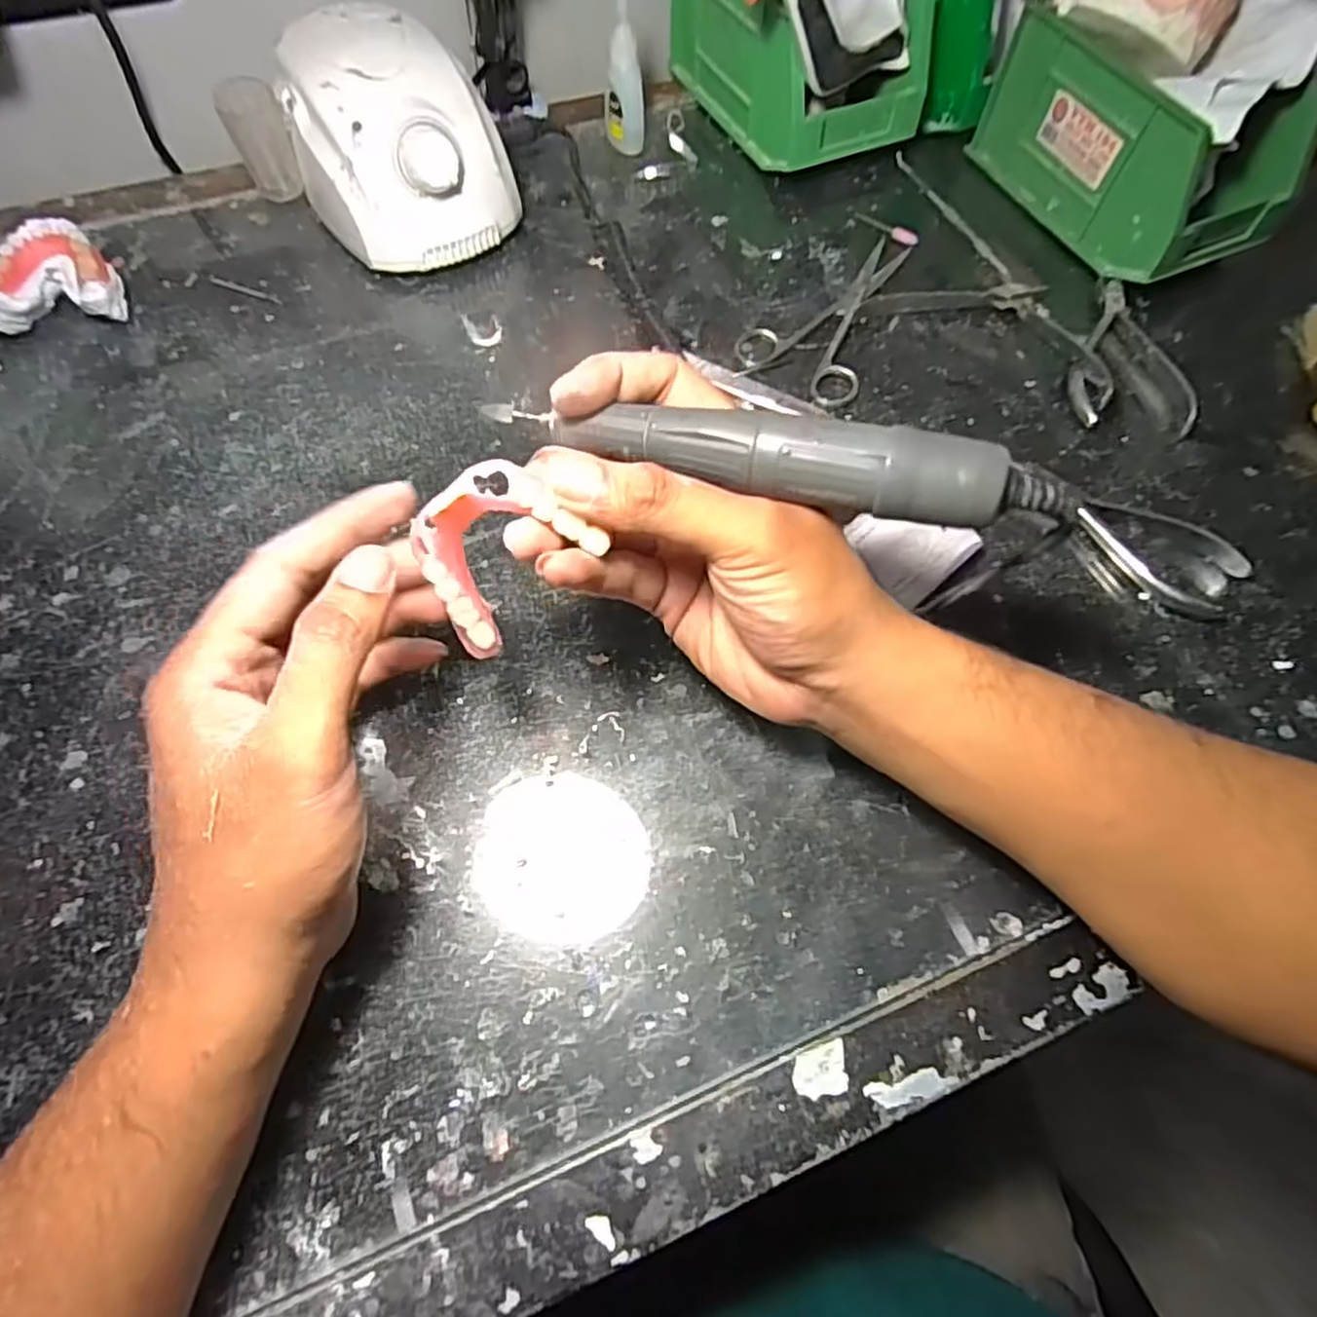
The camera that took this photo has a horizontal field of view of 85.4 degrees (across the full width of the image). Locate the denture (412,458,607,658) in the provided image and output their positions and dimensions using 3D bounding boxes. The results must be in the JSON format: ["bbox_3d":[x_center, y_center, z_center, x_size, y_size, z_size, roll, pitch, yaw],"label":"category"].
[{"bbox_3d":[-0.056,-0.034,0.228,0.056,0.044,0.018,-49,32,14],"label":"denture"}]

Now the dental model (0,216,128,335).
[{"bbox_3d":[-0.328,-0.204,0.388,0.062,0.036,0.050,-15,66,-9],"label":"dental model"}]

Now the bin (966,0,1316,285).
[{"bbox_3d":[0.294,-0.318,0.434,0.094,0.082,0.170,-22,67,-12],"label":"bin"}]

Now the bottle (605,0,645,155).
[{"bbox_3d":[-0.021,-0.366,0.449,0.023,0.081,0.020,-7,65,-5],"label":"bottle"}]

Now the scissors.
[{"bbox_3d":[0.107,-0.202,0.416,0.071,0.007,0.135,33,68,13],"label":"scissors"}]

